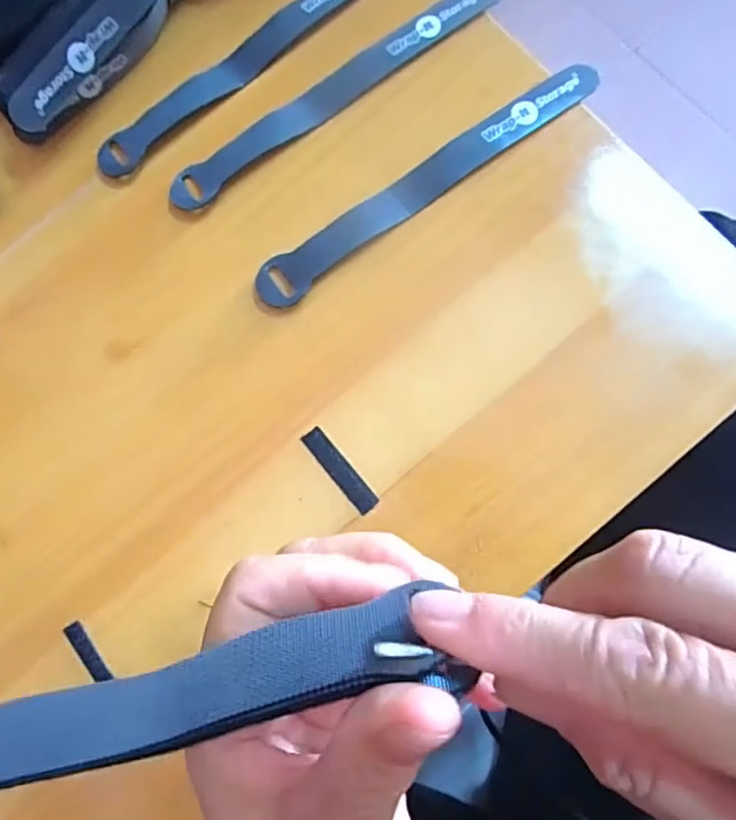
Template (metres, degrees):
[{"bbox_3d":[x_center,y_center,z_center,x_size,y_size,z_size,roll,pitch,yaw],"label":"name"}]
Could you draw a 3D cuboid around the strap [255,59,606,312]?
[{"bbox_3d":[0.030,-0.113,0.294,0.195,0.005,0.023,-34,81,0],"label":"strap"}]

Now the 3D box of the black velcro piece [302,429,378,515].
[{"bbox_3d":[-0.013,0.028,0.279,0.010,0.004,0.046,-40,81,-1],"label":"black velcro piece"}]

